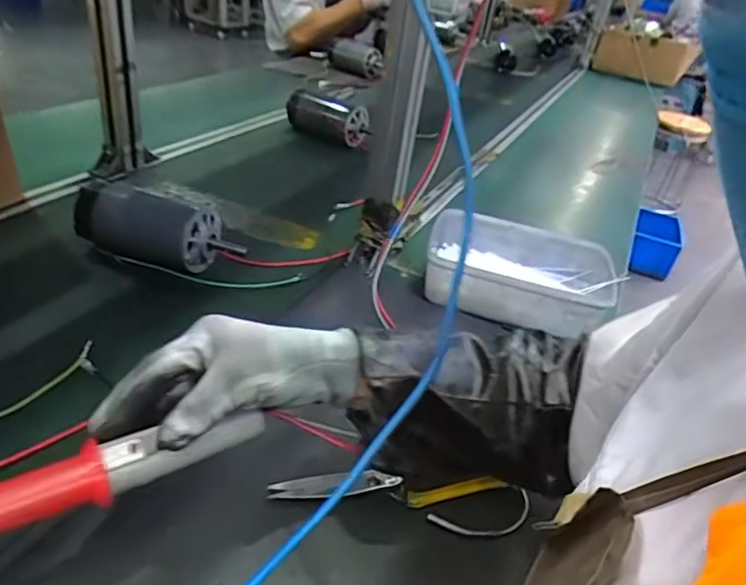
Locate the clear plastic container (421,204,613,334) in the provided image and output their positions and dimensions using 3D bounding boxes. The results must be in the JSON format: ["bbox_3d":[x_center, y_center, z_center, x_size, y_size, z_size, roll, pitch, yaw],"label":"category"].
[{"bbox_3d":[0.186,-0.025,0.705,0.232,0.067,0.162,11,33,3],"label":"clear plastic container"}]

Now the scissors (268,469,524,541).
[{"bbox_3d":[0.023,0.163,0.436,0.200,0.019,0.047,4,33,-7],"label":"scissors"}]

